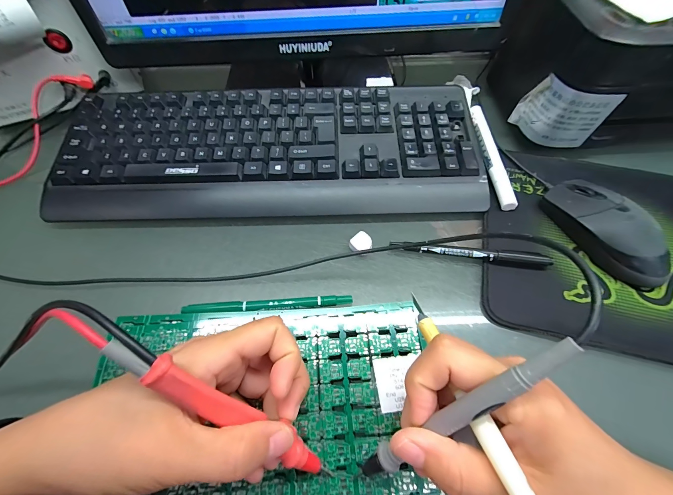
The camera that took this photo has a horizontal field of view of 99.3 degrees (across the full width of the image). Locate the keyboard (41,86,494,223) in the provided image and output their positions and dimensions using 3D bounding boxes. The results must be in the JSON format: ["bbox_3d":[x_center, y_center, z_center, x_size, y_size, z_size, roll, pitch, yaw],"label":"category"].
[{"bbox_3d":[-0.070,-0.105,0.303,0.434,0.028,0.155,-1,69,-1],"label":"keyboard"}]

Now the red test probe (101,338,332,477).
[{"bbox_3d":[-0.048,0.088,0.145,0.144,0.014,0.013,45,71,-22],"label":"red test probe"}]

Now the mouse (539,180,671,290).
[{"bbox_3d":[0.244,-0.017,0.256,0.056,0.035,0.113,-17,69,-7],"label":"mouse"}]

